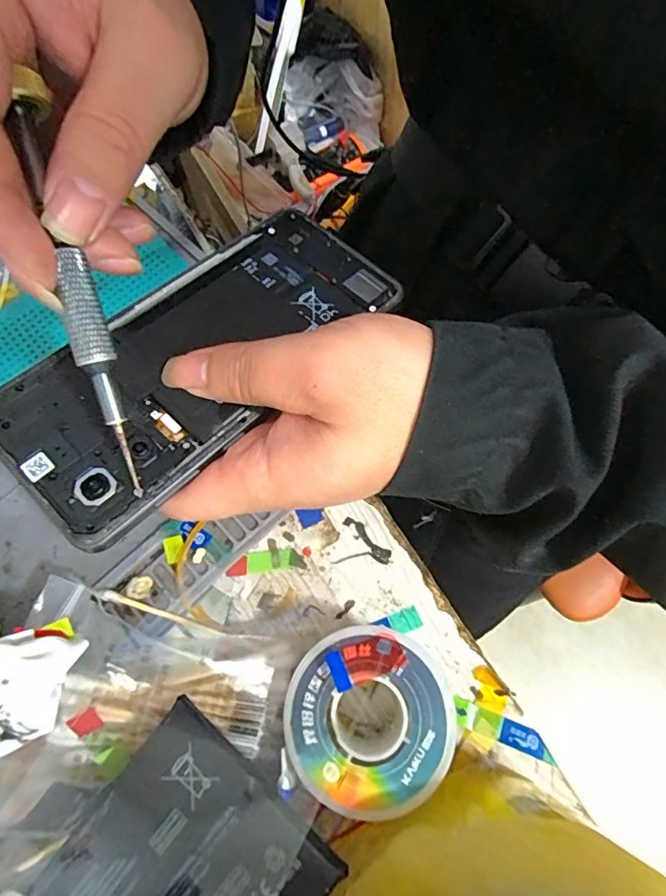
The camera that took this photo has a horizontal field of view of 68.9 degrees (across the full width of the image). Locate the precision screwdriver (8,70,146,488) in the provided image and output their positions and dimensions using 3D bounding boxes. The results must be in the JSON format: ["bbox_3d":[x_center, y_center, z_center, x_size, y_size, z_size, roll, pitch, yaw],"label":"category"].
[{"bbox_3d":[-0.076,-0.045,0.148,0.010,0.010,0.120,-12,99,-2],"label":"precision screwdriver"}]

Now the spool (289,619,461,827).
[{"bbox_3d":[0.012,0.091,0.167,0.052,0.035,0.053,-1,69,2],"label":"spool"}]

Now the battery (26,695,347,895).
[{"bbox_3d":[-0.047,0.129,0.137,0.066,0.004,0.084,37,88,14],"label":"battery"}]

